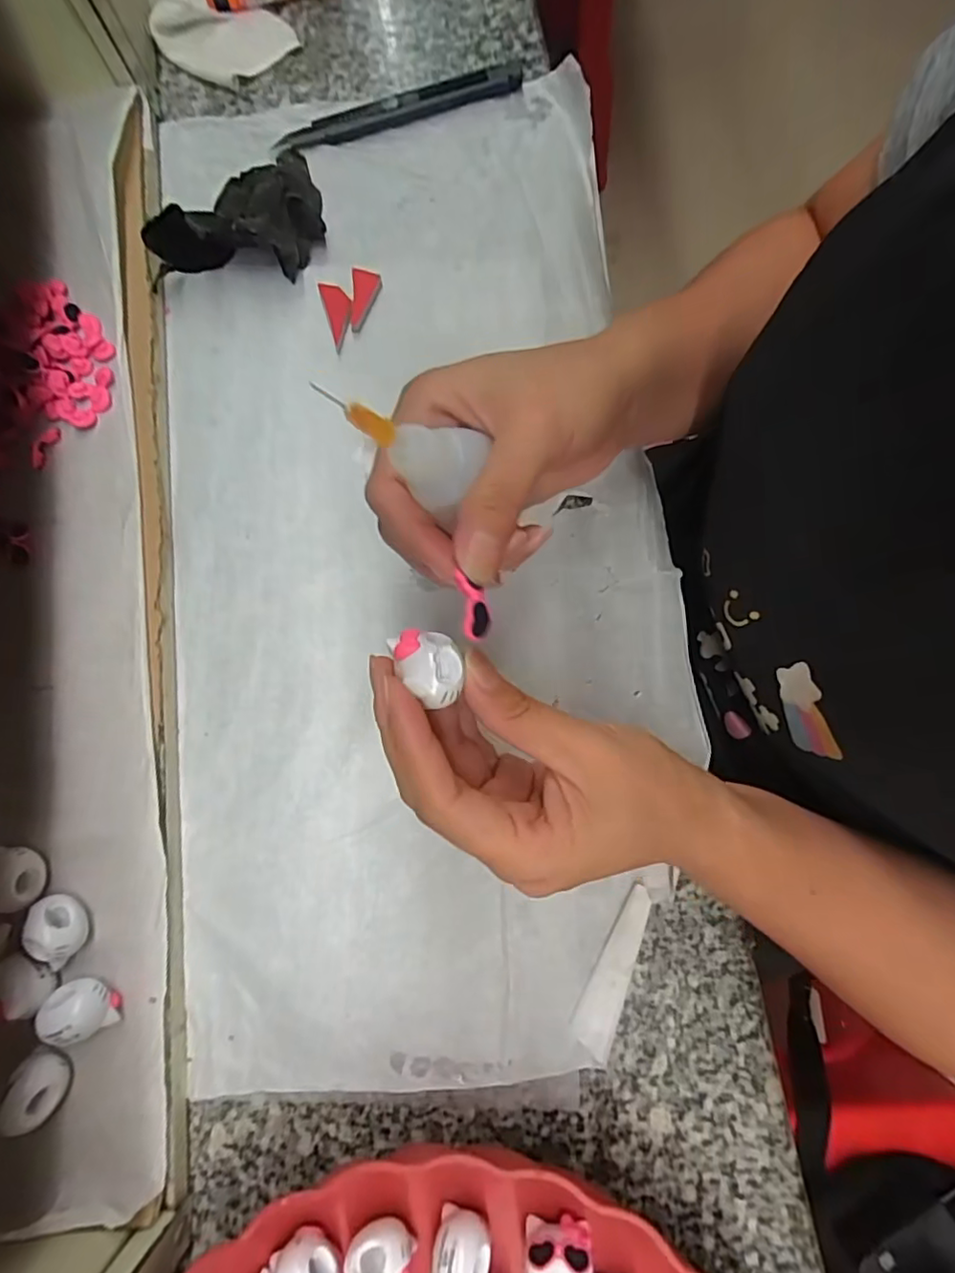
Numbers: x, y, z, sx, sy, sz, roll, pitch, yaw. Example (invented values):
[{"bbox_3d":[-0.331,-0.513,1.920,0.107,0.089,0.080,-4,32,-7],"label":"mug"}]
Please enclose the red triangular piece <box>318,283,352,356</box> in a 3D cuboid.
[{"bbox_3d":[-0.073,-0.171,0.311,0.014,0.006,0.038,-17,79,-3],"label":"red triangular piece"}]

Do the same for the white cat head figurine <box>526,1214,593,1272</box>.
[{"bbox_3d":[0.031,0.237,0.224,0.025,0.022,0.019,-5,79,0],"label":"white cat head figurine"}]

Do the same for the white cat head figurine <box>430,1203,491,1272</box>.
[{"bbox_3d":[-0.006,0.236,0.224,0.021,0.017,0.023,0,79,1],"label":"white cat head figurine"}]

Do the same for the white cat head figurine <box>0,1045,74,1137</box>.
[{"bbox_3d":[-0.169,0.173,0.225,0.018,0.012,0.027,9,79,2],"label":"white cat head figurine"}]

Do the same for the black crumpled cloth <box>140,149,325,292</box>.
[{"bbox_3d":[-0.129,-0.229,0.308,0.086,0.031,0.076,-7,79,-1],"label":"black crumpled cloth"}]

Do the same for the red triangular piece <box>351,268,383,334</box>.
[{"bbox_3d":[-0.059,-0.180,0.313,0.015,0.005,0.037,-2,79,0],"label":"red triangular piece"}]

